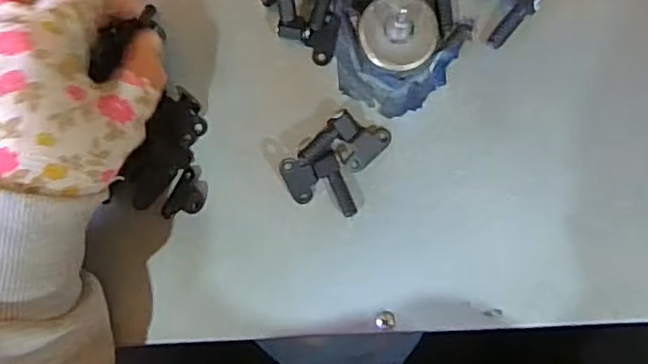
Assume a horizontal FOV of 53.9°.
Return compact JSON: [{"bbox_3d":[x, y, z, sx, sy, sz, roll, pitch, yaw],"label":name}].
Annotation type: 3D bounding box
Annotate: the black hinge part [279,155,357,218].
[{"bbox_3d":[-0.003,0.003,0.332,0.030,0.012,0.037,-20,86,1],"label":"black hinge part"}]

